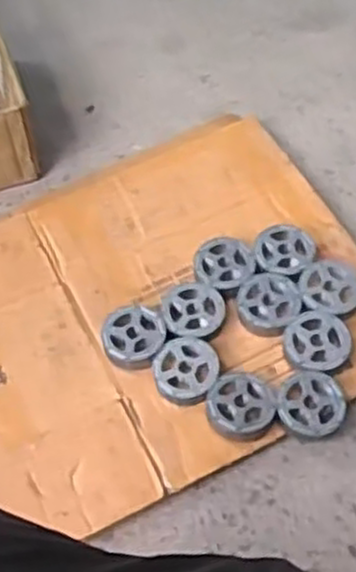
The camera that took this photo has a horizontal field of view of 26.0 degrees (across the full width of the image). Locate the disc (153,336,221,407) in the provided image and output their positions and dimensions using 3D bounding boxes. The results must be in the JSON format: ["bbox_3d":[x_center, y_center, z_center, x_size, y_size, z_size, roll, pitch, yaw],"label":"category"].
[{"bbox_3d":[0.011,0.102,0.926,0.077,0.024,0.081,-2,59,3],"label":"disc"}]

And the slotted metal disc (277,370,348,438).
[{"bbox_3d":[0.155,0.137,0.892,0.081,0.011,0.078,1,60,-3],"label":"slotted metal disc"}]

